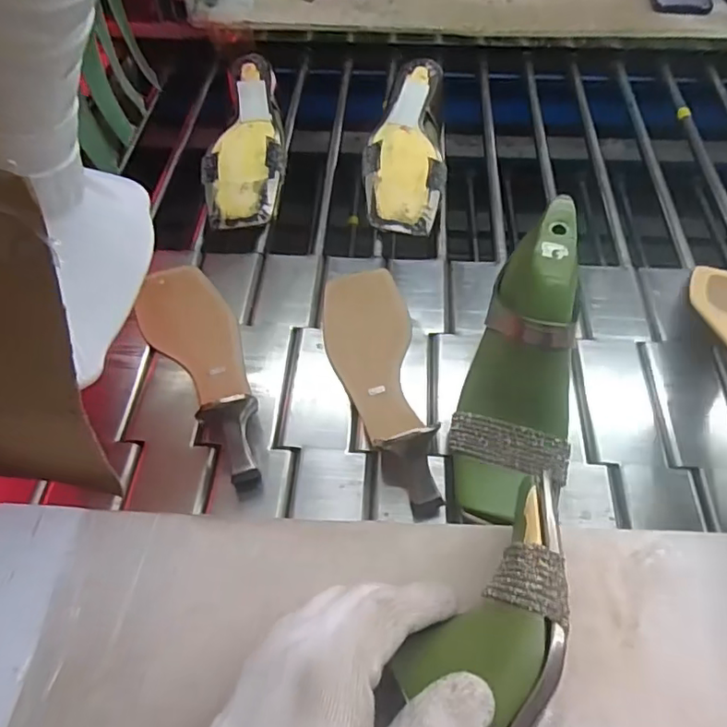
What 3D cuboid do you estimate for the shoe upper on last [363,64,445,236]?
[{"bbox_3d":[0.049,-0.244,0.652,0.082,0.065,0.227,5,56,4],"label":"shoe upper on last"}]

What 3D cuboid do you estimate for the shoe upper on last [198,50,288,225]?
[{"bbox_3d":[-0.133,-0.254,0.656,0.086,0.065,0.226,-6,56,-3],"label":"shoe upper on last"}]

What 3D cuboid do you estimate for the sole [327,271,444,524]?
[{"bbox_3d":[0.010,0.000,0.484,0.075,0.062,0.237,-6,56,-3],"label":"sole"}]

